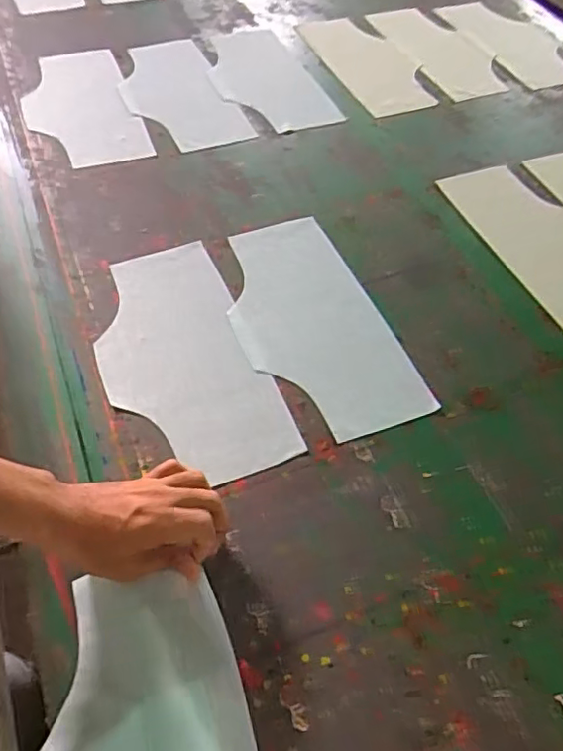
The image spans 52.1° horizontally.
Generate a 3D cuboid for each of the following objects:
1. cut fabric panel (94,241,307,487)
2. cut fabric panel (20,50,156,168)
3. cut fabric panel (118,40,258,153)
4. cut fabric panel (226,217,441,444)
[{"bbox_3d":[-0.113,-0.025,0.636,0.161,0.007,0.325,-19,58,-15],"label":"cut fabric panel"},{"bbox_3d":[-0.318,-0.425,0.907,0.162,0.008,0.318,-17,58,-14],"label":"cut fabric panel"},{"bbox_3d":[-0.173,-0.462,0.938,0.157,0.011,0.313,-18,59,-15],"label":"cut fabric panel"},{"bbox_3d":[0.033,-0.065,0.675,0.164,0.007,0.319,-17,58,-14],"label":"cut fabric panel"}]

